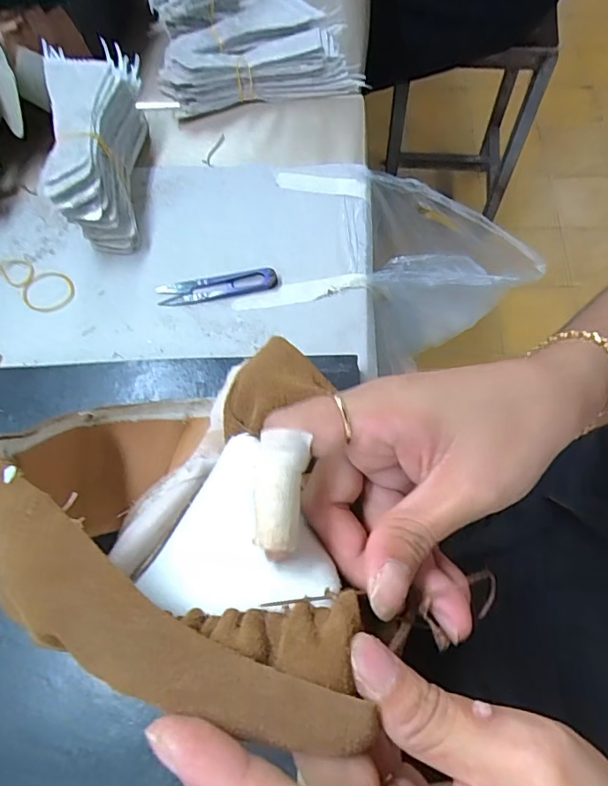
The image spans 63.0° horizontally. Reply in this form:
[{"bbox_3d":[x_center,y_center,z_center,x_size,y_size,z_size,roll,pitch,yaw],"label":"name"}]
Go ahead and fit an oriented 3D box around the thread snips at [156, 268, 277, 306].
[{"bbox_3d":[-0.075,-0.091,0.426,0.102,0.009,0.025,-6,65,1],"label":"thread snips"}]

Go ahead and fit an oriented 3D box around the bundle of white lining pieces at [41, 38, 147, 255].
[{"bbox_3d":[-0.189,-0.228,0.460,0.071,0.075,0.195,-9,65,-1],"label":"bundle of white lining pieces"}]

